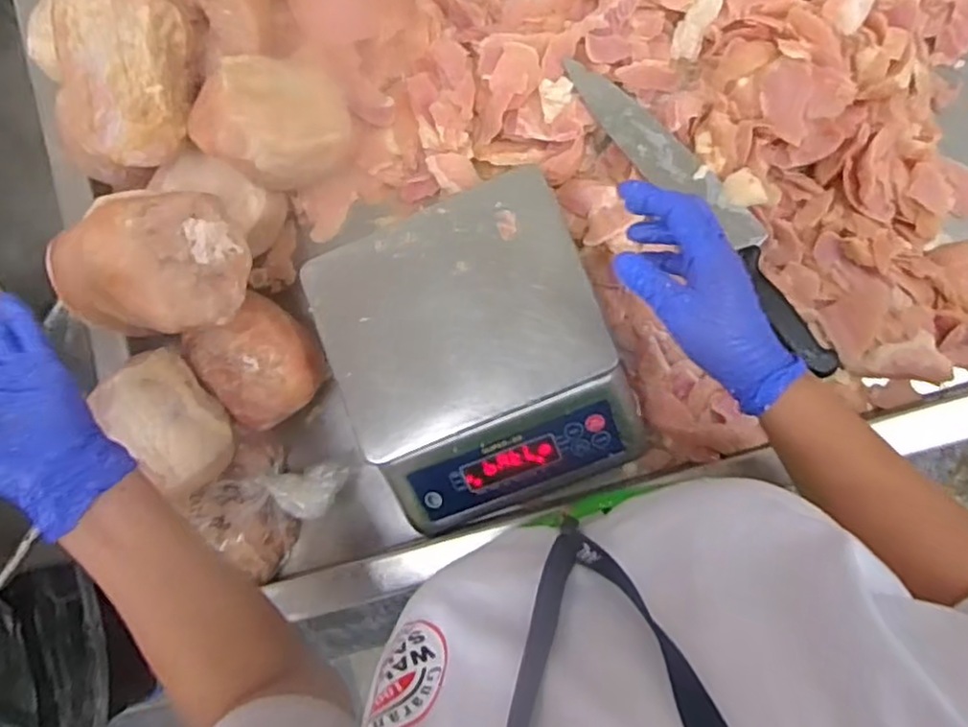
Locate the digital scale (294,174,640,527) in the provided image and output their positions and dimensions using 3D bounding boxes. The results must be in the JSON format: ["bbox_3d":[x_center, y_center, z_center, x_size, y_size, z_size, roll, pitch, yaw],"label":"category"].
[{"bbox_3d":[-0.004,-0.003,0.603,0.219,0.106,0.252,-21,83,6],"label":"digital scale"}]

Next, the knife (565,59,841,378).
[{"bbox_3d":[0.202,-0.143,0.628,0.053,0.019,0.362,-39,82,4],"label":"knife"}]

